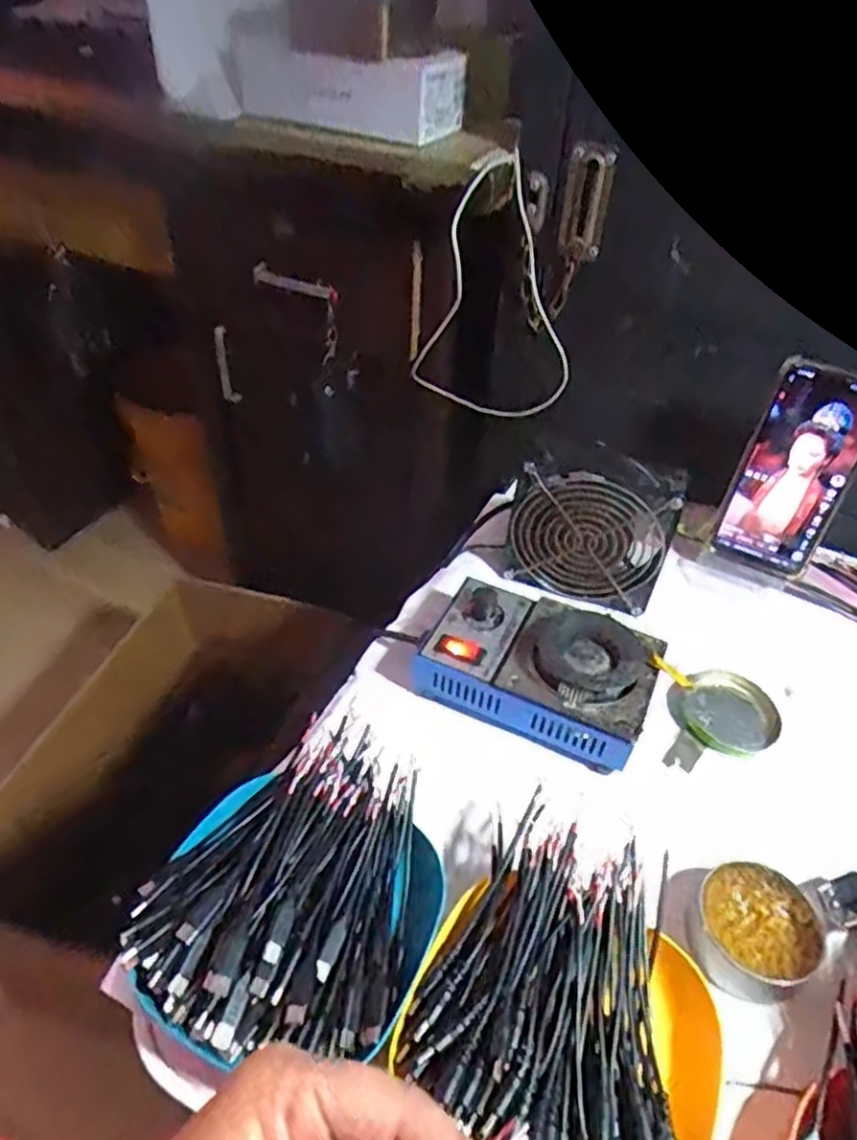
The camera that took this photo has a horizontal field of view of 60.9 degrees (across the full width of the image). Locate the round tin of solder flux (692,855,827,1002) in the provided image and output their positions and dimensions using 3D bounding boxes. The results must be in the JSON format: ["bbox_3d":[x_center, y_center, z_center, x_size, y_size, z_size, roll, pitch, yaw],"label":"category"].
[{"bbox_3d":[0.175,0.197,0.396,0.060,0.031,0.061,2,43,-2],"label":"round tin of solder flux"}]

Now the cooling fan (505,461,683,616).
[{"bbox_3d":[0.122,-0.022,0.558,0.116,0.108,0.028,12,44,9],"label":"cooling fan"}]

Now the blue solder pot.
[{"bbox_3d":[0.075,0.065,0.500,0.151,0.060,0.101,20,46,17],"label":"blue solder pot"}]

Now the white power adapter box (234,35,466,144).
[{"bbox_3d":[-0.071,-0.417,0.634,0.197,0.061,0.073,22,46,18],"label":"white power adapter box"}]

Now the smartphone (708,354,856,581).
[{"bbox_3d":[0.286,-0.073,0.567,0.078,0.167,0.008,22,34,15],"label":"smartphone"}]

